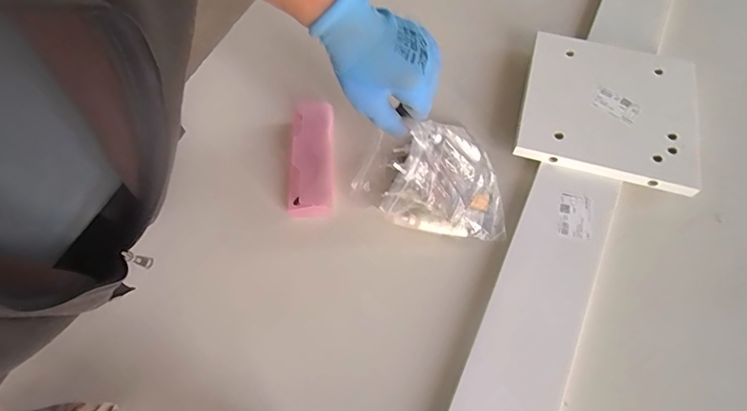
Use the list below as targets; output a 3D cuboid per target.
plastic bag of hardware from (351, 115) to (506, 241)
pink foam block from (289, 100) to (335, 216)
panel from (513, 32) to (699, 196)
[{"bbox_3d":[0.067,-0.032,0.499,0.174,0.108,0.104,2,64,2],"label":"plastic bag of hardware"},{"bbox_3d":[-0.078,-0.061,0.554,0.054,0.033,0.157,-2,64,-1],"label":"pink foam block"},{"bbox_3d":[0.312,-0.134,0.576,0.219,0.017,0.212,15,65,8],"label":"panel"}]

